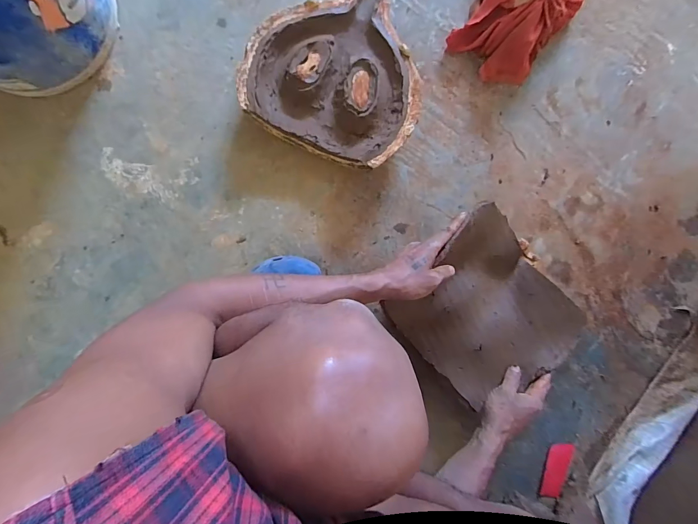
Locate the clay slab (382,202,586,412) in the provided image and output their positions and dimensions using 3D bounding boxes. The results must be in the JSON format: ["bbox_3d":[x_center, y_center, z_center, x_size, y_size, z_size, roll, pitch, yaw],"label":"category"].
[{"bbox_3d":[0.224,0.086,0.595,0.241,0.055,0.277,-42,93,3],"label":"clay slab"}]

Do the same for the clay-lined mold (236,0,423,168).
[{"bbox_3d":[-0.015,-0.309,0.586,0.276,0.070,0.254,23,92,-7],"label":"clay-lined mold"}]

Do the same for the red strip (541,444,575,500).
[{"bbox_3d":[0.412,0.411,0.705,0.048,0.005,0.108,12,91,3],"label":"red strip"}]

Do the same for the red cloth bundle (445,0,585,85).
[{"bbox_3d":[0.294,-0.434,0.596,0.171,0.095,0.235,36,91,-8],"label":"red cloth bundle"}]

